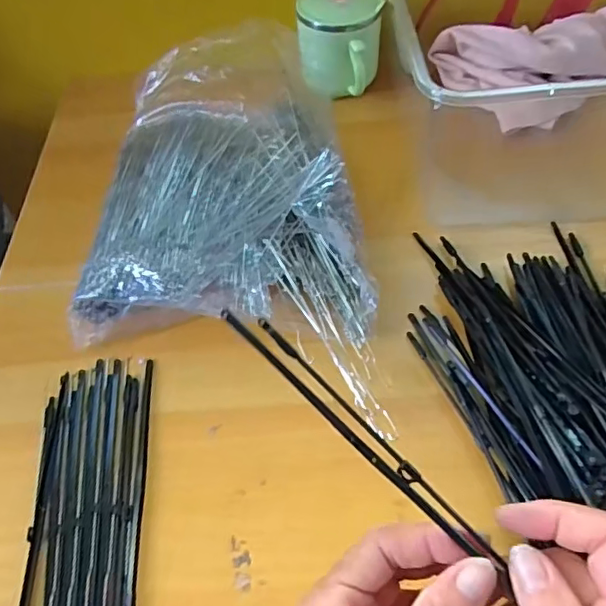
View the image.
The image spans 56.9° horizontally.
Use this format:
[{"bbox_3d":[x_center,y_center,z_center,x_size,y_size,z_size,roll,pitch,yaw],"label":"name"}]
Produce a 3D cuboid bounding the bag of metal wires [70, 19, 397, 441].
[{"bbox_3d":[-0.044,-0.081,0.429,0.227,0.076,0.305,3,57,7],"label":"bag of metal wires"}]

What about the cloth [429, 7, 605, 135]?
[{"bbox_3d":[0.242,-0.247,0.536,0.191,0.049,0.133,-25,59,-12],"label":"cloth"}]

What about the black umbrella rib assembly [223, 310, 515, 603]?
[{"bbox_3d":[0.028,0.058,0.239,0.162,0.008,0.012,44,68,6],"label":"black umbrella rib assembly"}]

